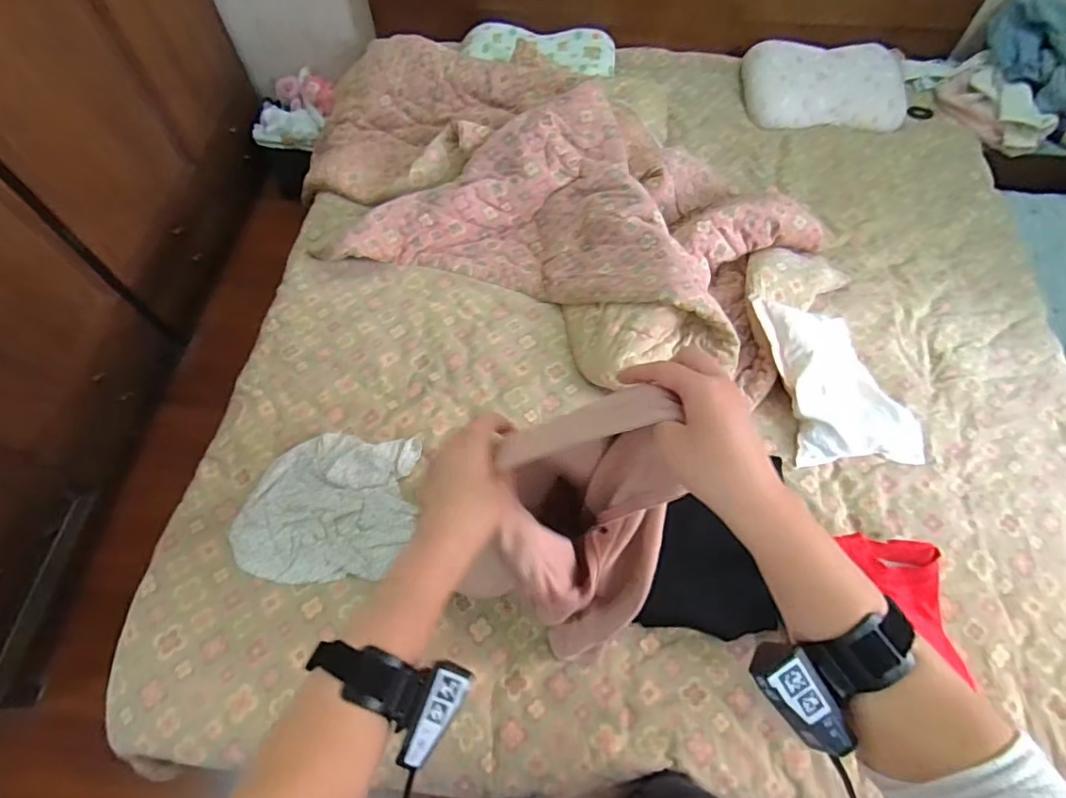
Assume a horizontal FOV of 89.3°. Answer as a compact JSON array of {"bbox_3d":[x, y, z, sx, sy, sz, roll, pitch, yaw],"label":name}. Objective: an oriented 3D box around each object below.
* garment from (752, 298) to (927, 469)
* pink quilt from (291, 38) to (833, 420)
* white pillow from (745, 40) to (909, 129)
[{"bbox_3d":[0.604,-0.039,1.067,0.238,0.099,0.355,-10,64,-4],"label":"garment"},{"bbox_3d":[0.008,-0.475,1.255,1.264,0.170,0.680,26,67,13],"label":"pink quilt"},{"bbox_3d":[0.793,-0.868,1.458,0.407,0.115,0.259,0,61,0],"label":"white pillow"}]

